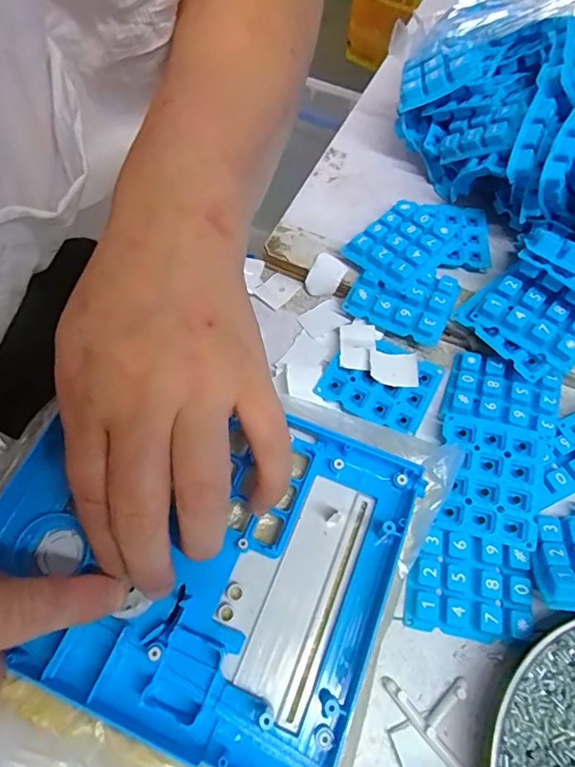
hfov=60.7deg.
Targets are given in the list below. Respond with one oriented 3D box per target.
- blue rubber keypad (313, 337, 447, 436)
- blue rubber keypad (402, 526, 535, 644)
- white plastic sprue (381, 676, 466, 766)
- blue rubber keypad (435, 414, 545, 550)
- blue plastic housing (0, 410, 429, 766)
[{"bbox_3d":[0.053,-0.002,0.279,0.059,0.007,0.049,26,66,13],"label":"blue rubber keypad"},{"bbox_3d":[0.086,0.095,0.232,0.057,0.009,0.045,9,64,5],"label":"blue rubber keypad"},{"bbox_3d":[0.069,0.142,0.211,0.027,0.005,0.052,-37,68,-17],"label":"white plastic sprue"},{"bbox_3d":[0.103,0.048,0.249,0.048,0.008,0.058,14,64,7],"label":"blue rubber keypad"},{"bbox_3d":[-0.040,0.068,0.209,0.166,0.019,0.134,22,65,11],"label":"blue plastic housing"}]

